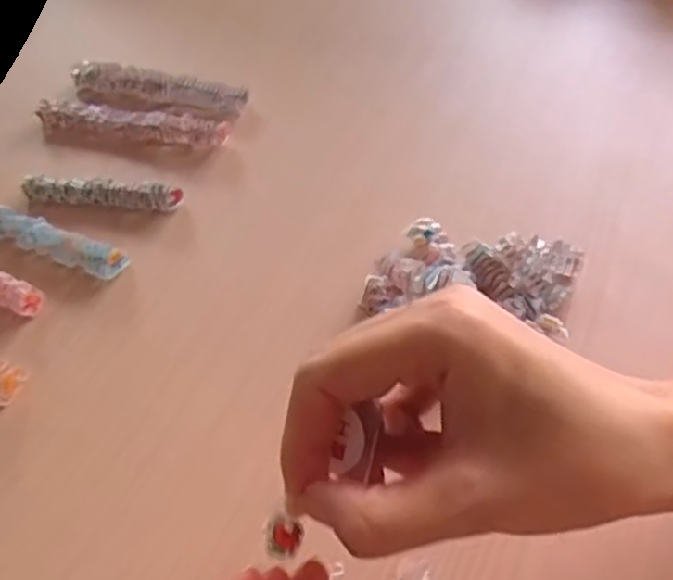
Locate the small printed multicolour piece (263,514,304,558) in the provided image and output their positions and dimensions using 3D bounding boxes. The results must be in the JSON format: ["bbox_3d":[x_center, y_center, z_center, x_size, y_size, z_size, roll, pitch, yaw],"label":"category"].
[{"bbox_3d":[-0.016,0.074,0.212,0.011,0.006,0.013,-8,51,-2],"label":"small printed multicolour piece"}]

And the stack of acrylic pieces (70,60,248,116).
[{"bbox_3d":[-0.121,-0.134,0.468,0.123,0.017,0.020,10,52,12],"label":"stack of acrylic pieces"}]

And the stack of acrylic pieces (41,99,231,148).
[{"bbox_3d":[-0.130,-0.109,0.449,0.126,0.018,0.022,10,53,13],"label":"stack of acrylic pieces"}]

